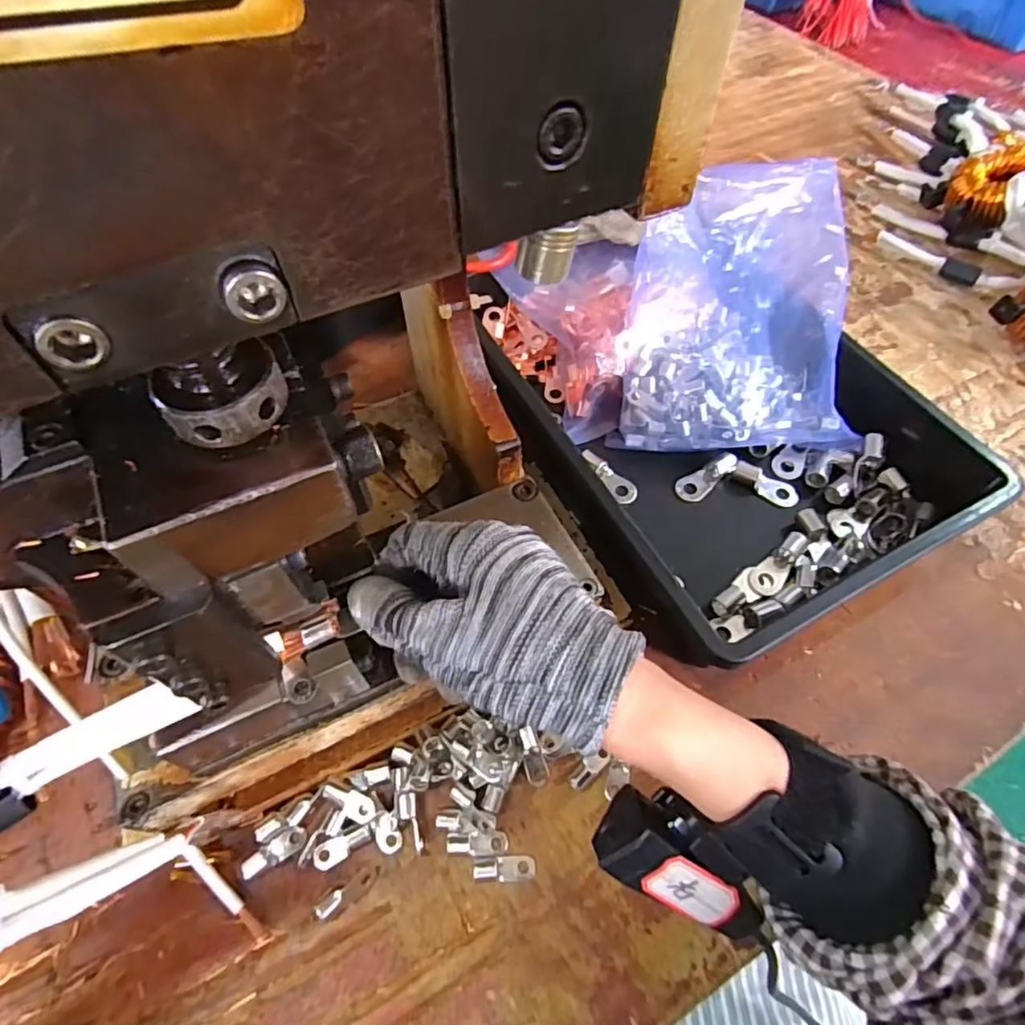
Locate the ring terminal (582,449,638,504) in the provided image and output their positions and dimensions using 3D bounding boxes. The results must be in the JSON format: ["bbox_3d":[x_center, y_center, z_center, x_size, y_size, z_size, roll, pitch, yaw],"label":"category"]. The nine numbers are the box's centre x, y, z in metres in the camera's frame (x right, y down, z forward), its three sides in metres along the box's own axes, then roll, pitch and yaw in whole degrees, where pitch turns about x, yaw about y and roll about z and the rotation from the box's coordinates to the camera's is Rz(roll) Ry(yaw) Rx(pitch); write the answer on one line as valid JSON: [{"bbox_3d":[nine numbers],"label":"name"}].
[{"bbox_3d":[0.072,-0.027,0.443,0.051,0.013,0.017,46,69,4],"label":"ring terminal"}]

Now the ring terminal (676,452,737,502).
[{"bbox_3d":[0.145,-0.027,0.445,0.051,0.012,0.022,-38,65,-4],"label":"ring terminal"}]

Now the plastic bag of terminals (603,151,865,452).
[{"bbox_3d":[0.166,-0.155,0.441,0.167,0.058,0.213,0,93,2],"label":"plastic bag of terminals"}]

